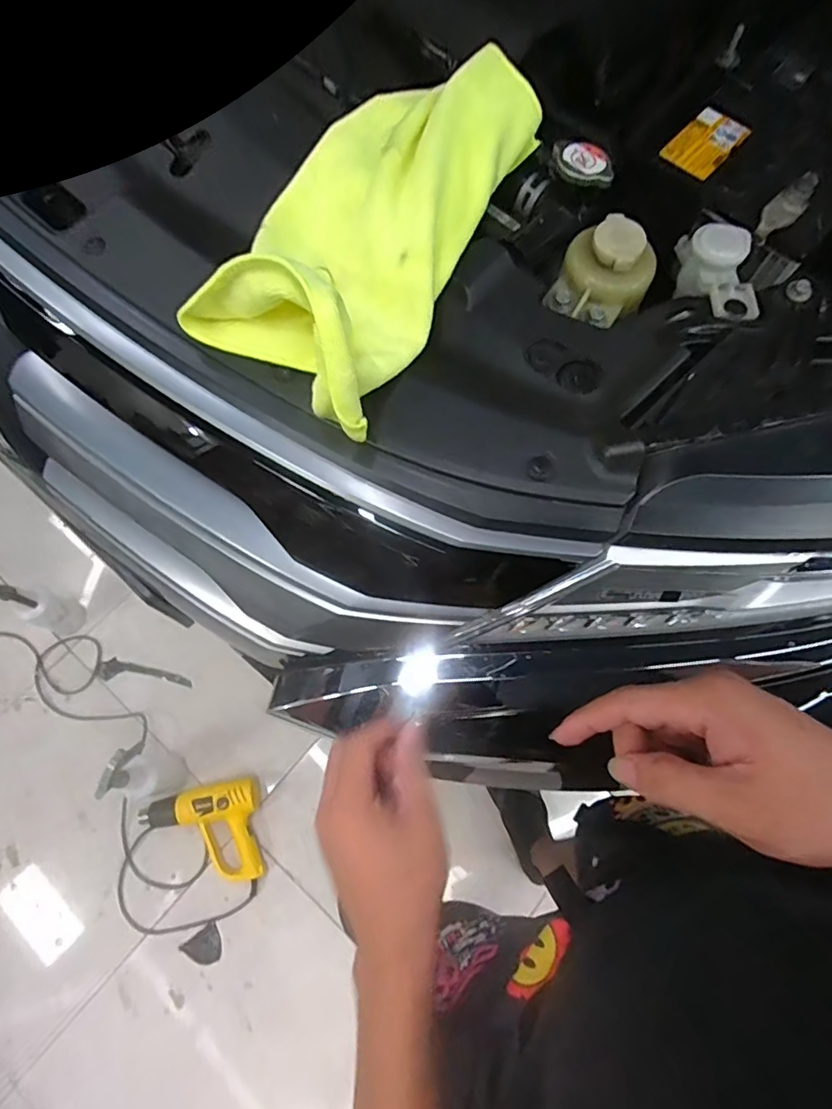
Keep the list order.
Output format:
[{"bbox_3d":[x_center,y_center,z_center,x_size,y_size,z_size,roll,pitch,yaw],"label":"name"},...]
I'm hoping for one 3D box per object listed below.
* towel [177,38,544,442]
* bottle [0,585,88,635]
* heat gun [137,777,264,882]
[{"bbox_3d":[-0.038,-0.267,0.416,0.168,0.085,0.349,25,72,7],"label":"towel"},{"bbox_3d":[-0.860,0.117,1.253,0.095,0.267,0.086,16,73,3],"label":"bottle"},{"bbox_3d":[-0.462,0.613,1.206,0.251,0.070,0.206,-11,72,-5],"label":"heat gun"}]

